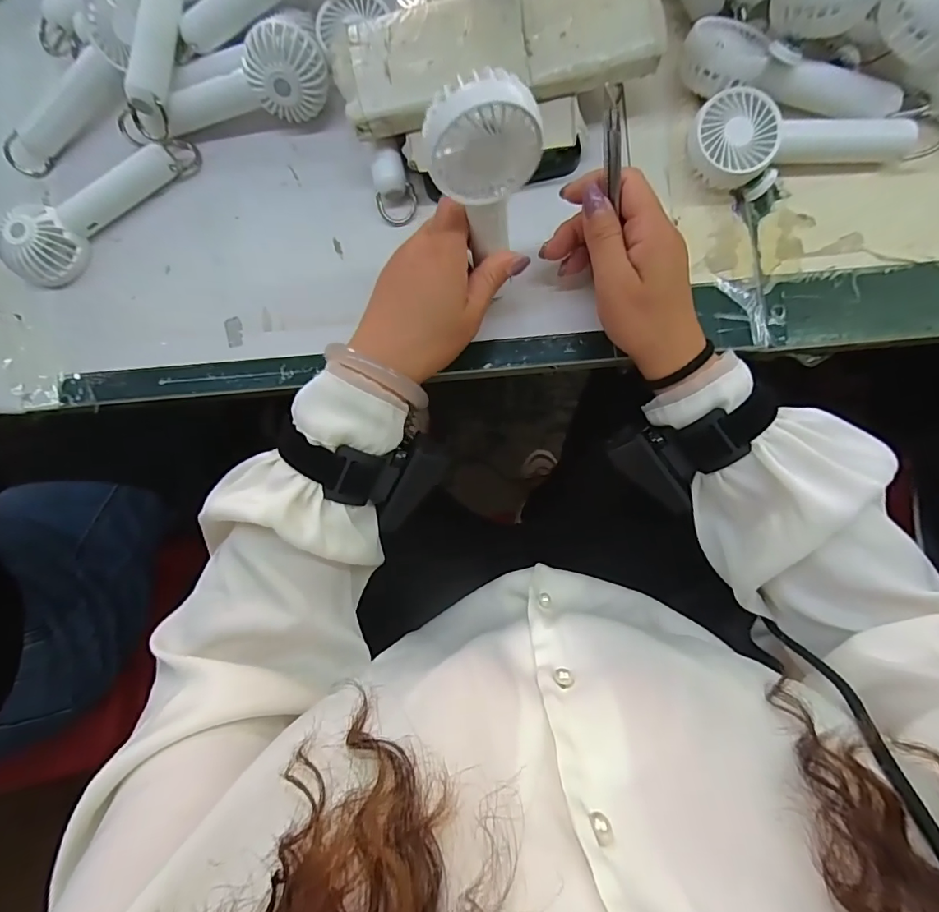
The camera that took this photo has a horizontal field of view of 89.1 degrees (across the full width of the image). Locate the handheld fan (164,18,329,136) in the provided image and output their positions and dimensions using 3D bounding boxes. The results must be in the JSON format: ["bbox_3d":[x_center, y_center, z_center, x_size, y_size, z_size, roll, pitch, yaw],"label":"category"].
[{"bbox_3d":[-0.167,-0.273,0.357,0.125,0.055,0.040,-9,85,4],"label":"handheld fan"}]

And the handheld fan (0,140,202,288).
[{"bbox_3d":[-0.285,-0.192,0.368,0.162,0.033,0.046,-37,84,1],"label":"handheld fan"}]

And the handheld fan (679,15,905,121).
[{"bbox_3d":[0.219,-0.263,0.327,0.146,0.033,0.052,9,86,-8],"label":"handheld fan"}]

